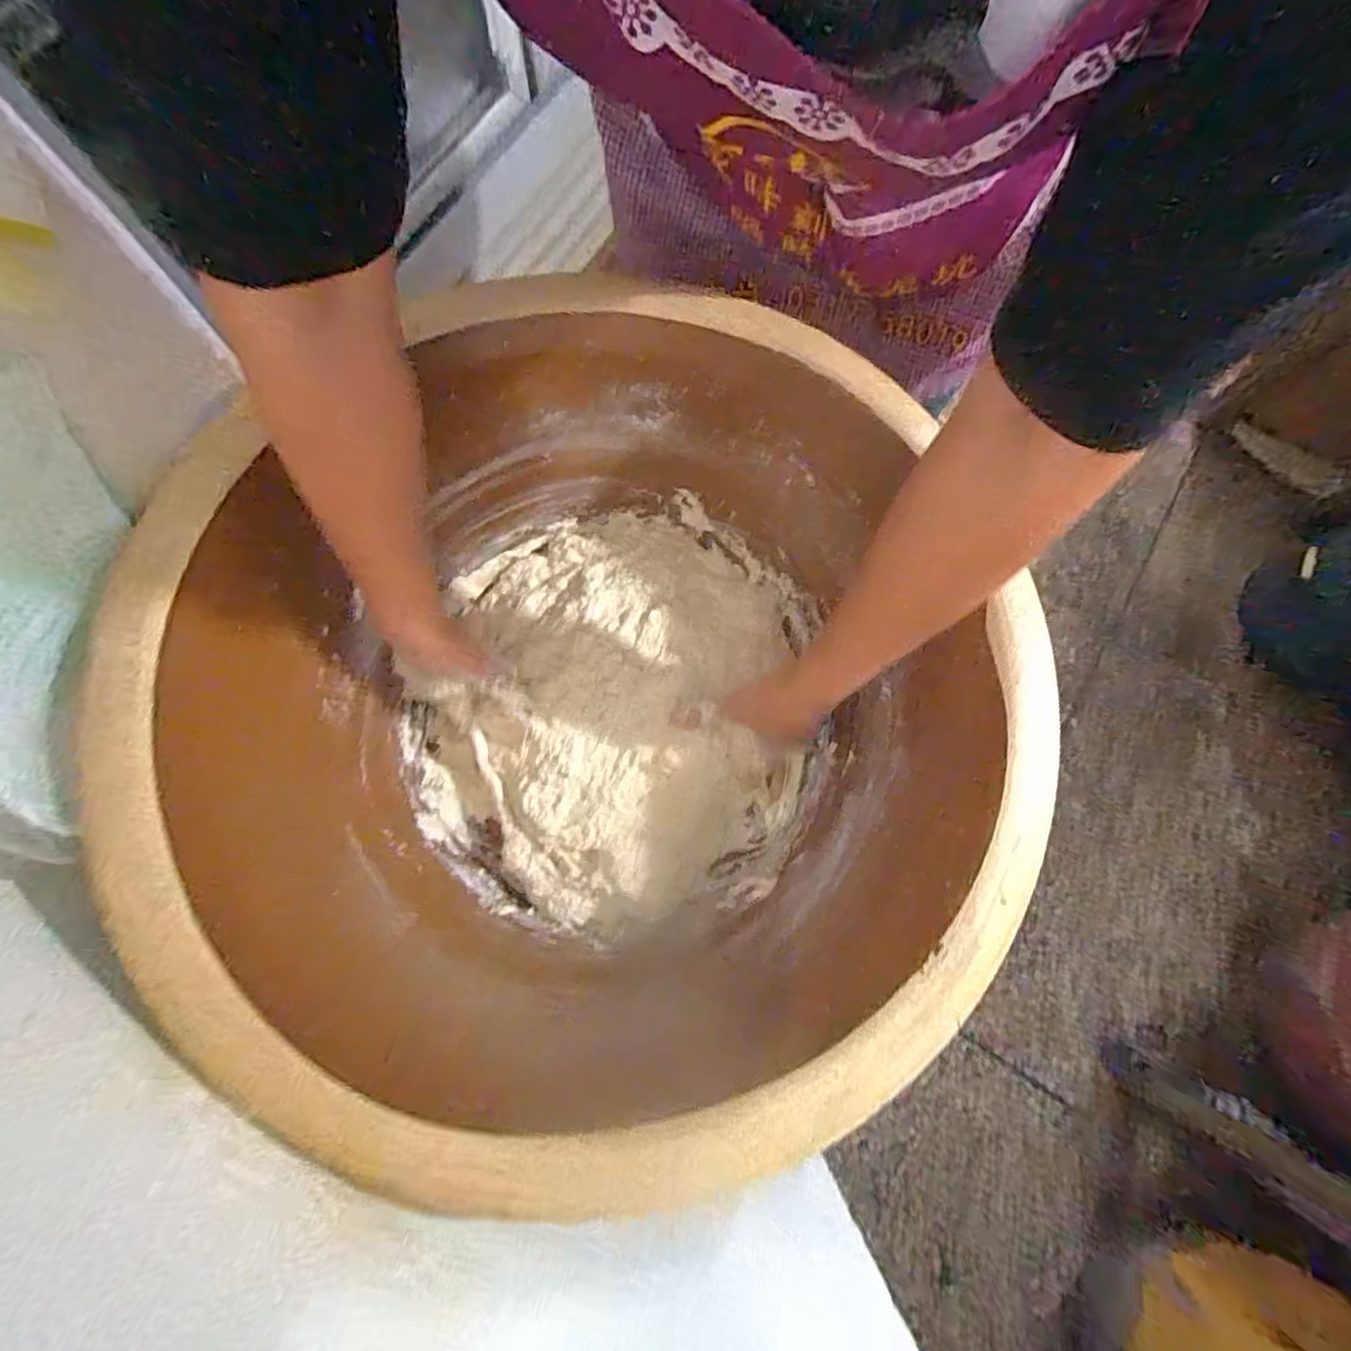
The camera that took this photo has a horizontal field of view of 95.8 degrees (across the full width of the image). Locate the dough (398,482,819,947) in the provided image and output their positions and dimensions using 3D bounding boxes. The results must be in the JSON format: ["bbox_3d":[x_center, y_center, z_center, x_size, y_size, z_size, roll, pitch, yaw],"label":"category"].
[{"bbox_3d":[-0.062,0.025,0.540,0.336,0.097,0.364,-1,75,-2],"label":"dough"}]

